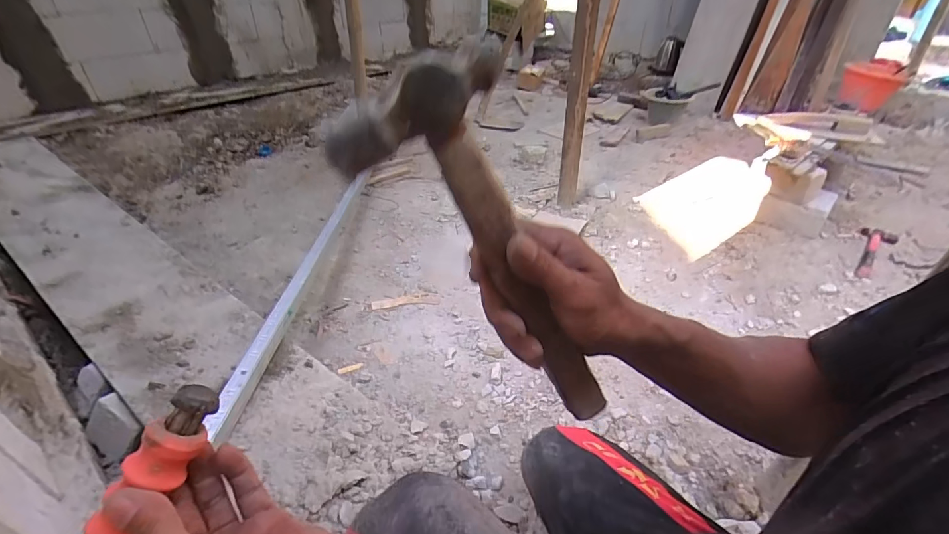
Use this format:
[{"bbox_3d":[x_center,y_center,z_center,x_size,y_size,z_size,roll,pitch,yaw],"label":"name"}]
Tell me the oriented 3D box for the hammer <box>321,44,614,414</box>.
[{"bbox_3d":[0.024,0.015,0.283,0.087,0.290,0.038,-21,32,15],"label":"hammer"}]

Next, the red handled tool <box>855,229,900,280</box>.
[{"bbox_3d":[1.269,-0.049,1.385,0.340,0.024,0.091,-29,44,-34],"label":"red handled tool"}]

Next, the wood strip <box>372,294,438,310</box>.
[{"bbox_3d":[-0.197,0.097,1.239,0.190,0.014,0.038,-5,35,-7],"label":"wood strip"}]

